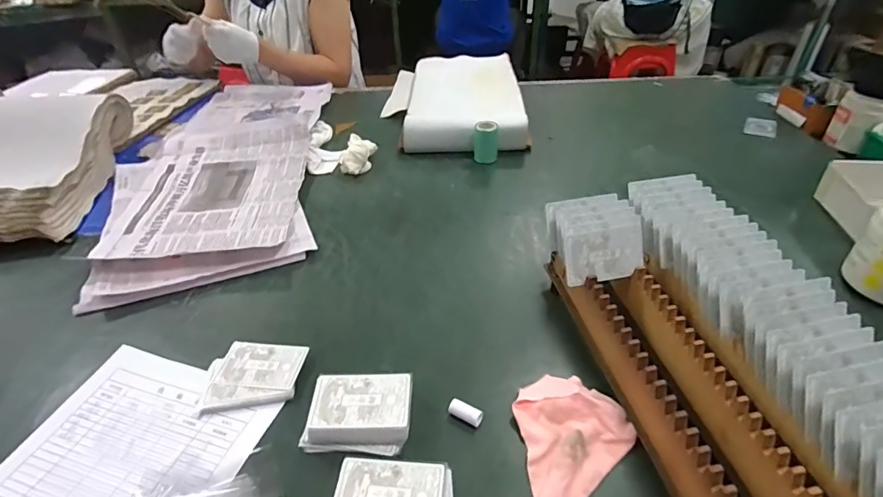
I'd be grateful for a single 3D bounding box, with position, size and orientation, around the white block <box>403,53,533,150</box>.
[{"bbox_3d":[0.049,-0.321,0.974,0.222,0.093,0.405,0,39,4],"label":"white block"}]

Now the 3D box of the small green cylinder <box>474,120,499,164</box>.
[{"bbox_3d":[0.079,-0.187,0.822,0.042,0.065,0.032,1,39,6],"label":"small green cylinder"}]

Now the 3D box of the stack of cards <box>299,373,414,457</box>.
[{"bbox_3d":[-0.072,0.148,0.421,0.091,0.030,0.065,2,39,6],"label":"stack of cards"}]

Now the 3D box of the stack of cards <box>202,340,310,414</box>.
[{"bbox_3d":[-0.190,0.128,0.470,0.091,0.009,0.077,1,39,5],"label":"stack of cards"}]

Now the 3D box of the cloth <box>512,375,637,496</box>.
[{"bbox_3d":[0.095,0.165,0.397,0.137,0.018,0.094,-31,46,-30],"label":"cloth"}]

